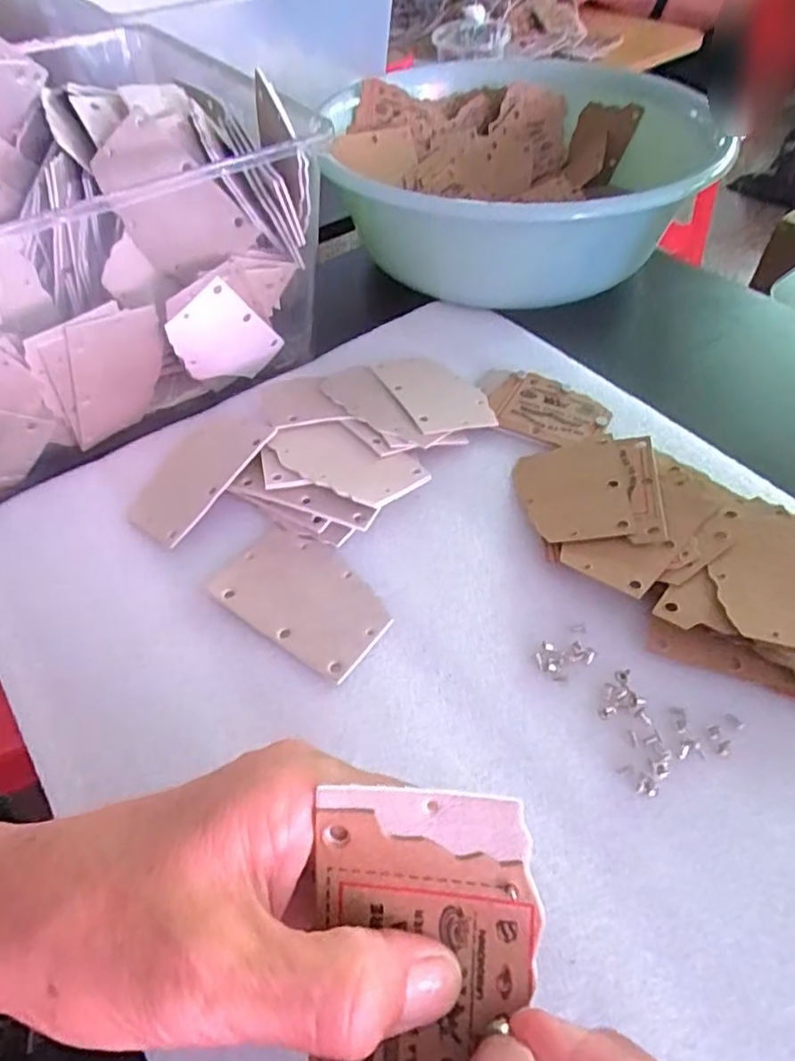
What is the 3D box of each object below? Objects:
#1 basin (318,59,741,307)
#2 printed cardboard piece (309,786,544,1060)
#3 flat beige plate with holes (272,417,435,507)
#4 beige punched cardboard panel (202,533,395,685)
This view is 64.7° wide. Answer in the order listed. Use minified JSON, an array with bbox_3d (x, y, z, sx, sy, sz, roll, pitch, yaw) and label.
[{"bbox_3d":[0.086,-0.290,0.492,0.257,0.081,0.319,-10,53,-4],"label":"basin"},{"bbox_3d":[0.006,0.106,0.153,0.053,0.004,0.082,3,88,7],"label":"printed cardboard piece"},{"bbox_3d":[-0.027,-0.038,0.341,0.081,0.005,0.048,28,51,22],"label":"flat beige plate with holes"},{"bbox_3d":[-0.045,0.031,0.306,0.086,0.005,0.052,30,60,23],"label":"beige punched cardboard panel"}]

